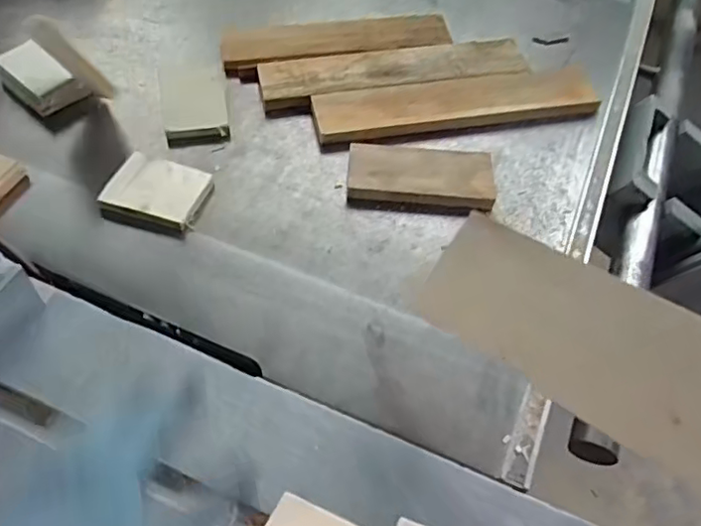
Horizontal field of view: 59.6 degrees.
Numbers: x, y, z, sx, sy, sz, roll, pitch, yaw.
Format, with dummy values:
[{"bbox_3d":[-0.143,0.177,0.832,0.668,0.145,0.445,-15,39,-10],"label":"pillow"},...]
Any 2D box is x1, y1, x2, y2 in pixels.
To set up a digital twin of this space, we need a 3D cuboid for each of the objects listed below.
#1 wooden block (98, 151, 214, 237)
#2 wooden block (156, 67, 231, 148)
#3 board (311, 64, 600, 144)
[{"bbox_3d":[-0.180,-0.066,0.572,0.084,0.020,0.072,17,54,5],"label":"wooden block"},{"bbox_3d":[-0.164,-0.168,0.642,0.067,0.029,0.100,-6,57,-8],"label":"wooden block"},{"bbox_3d":[0.115,-0.173,0.654,0.306,0.016,0.075,-7,56,-12],"label":"board"}]

